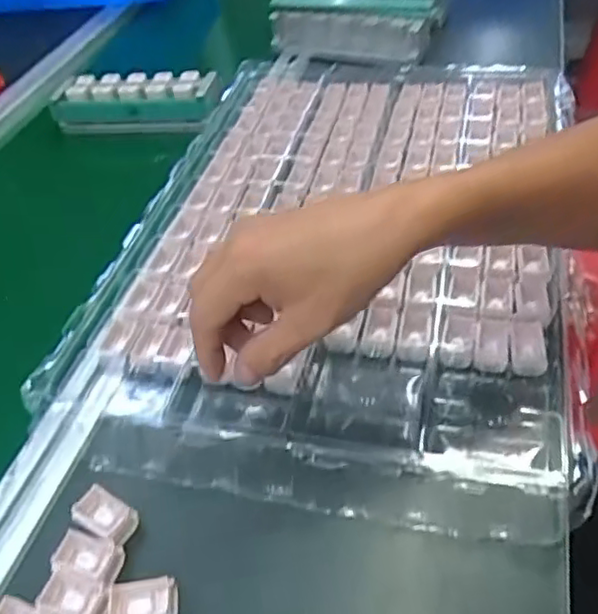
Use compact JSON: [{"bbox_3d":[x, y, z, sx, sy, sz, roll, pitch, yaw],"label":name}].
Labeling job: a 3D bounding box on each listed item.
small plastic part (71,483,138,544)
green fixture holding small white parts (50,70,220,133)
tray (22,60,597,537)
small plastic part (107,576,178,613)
[{"bbox_3d":[-0.112,0.120,0.371,0.036,0.011,0.022,16,49,23],"label":"small plastic part"},{"bbox_3d":[-0.186,-0.238,0.736,0.207,0.052,0.063,6,46,15],"label":"green fixture holding small white parts"},{"bbox_3d":[0.045,-0.078,0.541,0.344,0.039,0.513,7,47,14],"label":"tray"},{"bbox_3d":[-0.082,0.155,0.331,0.035,0.009,0.023,-11,44,-2],"label":"small plastic part"}]

